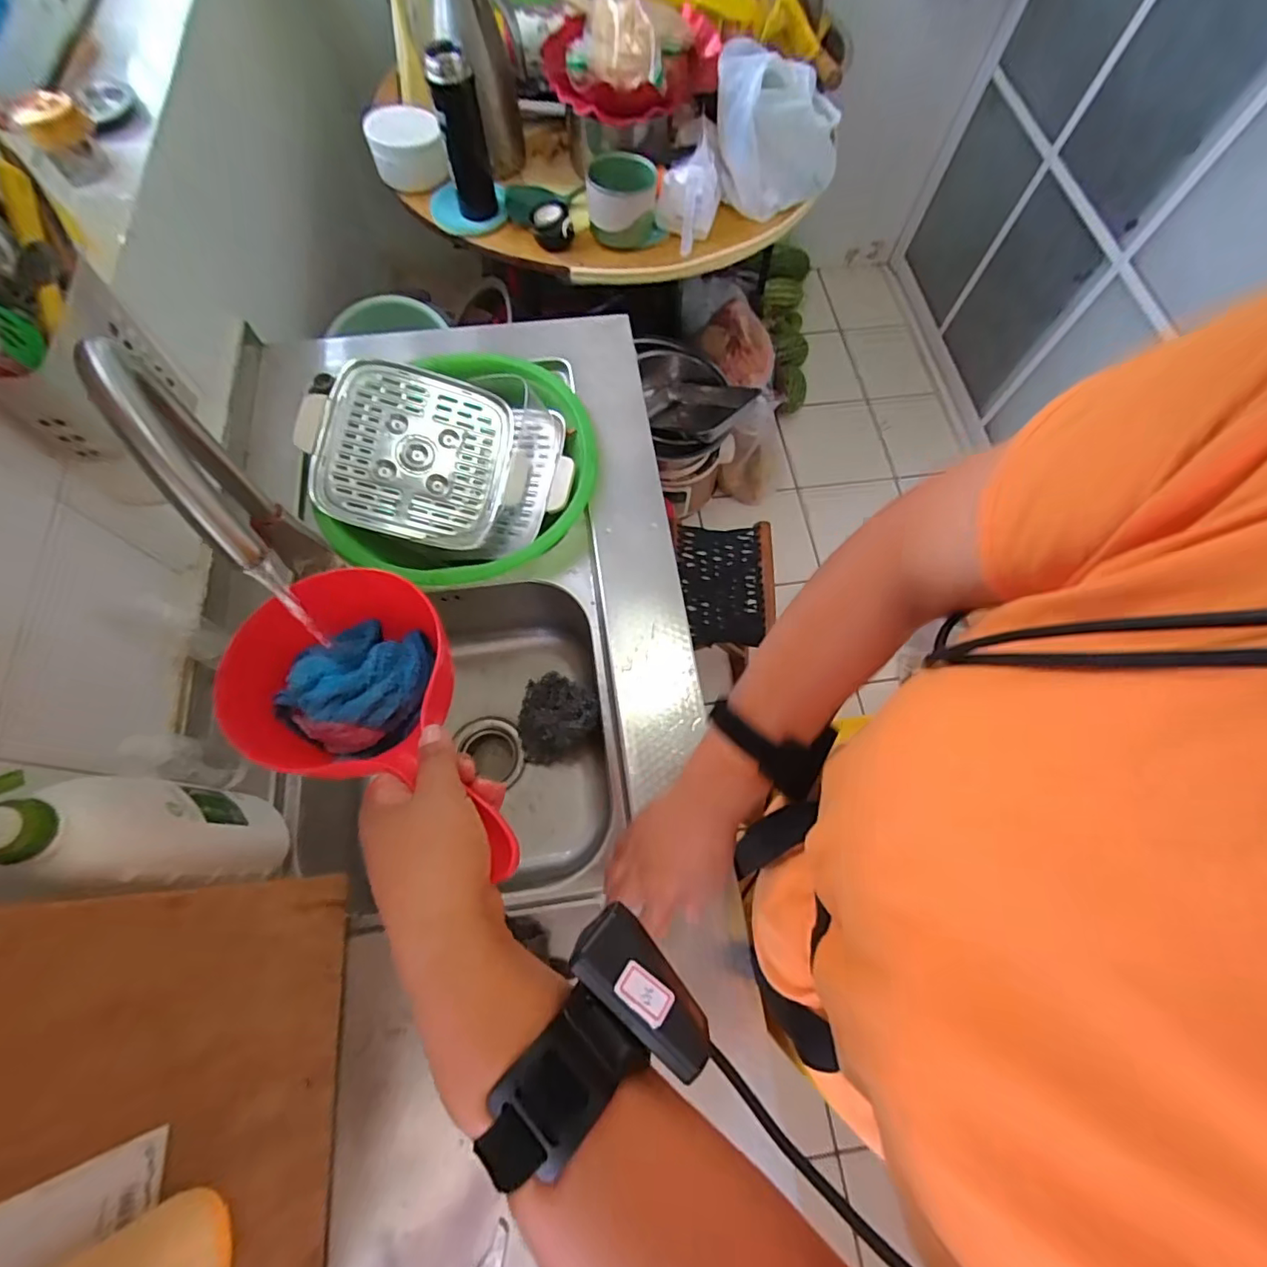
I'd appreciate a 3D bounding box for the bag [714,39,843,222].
[{"bbox_3d":[0.214,-0.715,0.794,0.182,0.161,0.089,-6,69,-4],"label":"bag"}]

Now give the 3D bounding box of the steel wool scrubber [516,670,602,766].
[{"bbox_3d":[-0.104,0.108,0.750,0.110,0.081,0.111,1,69,-2],"label":"steel wool scrubber"}]

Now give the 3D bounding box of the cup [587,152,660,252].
[{"bbox_3d":[-0.015,-0.639,0.815,0.096,0.081,0.103,3,69,-1],"label":"cup"}]

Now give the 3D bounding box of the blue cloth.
[{"bbox_3d":[-0.201,0.036,0.410,0.081,0.051,0.103,28,70,8],"label":"blue cloth"}]

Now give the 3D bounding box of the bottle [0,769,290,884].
[{"bbox_3d":[-0.356,0.141,0.404,0.059,0.258,0.067,5,69,0],"label":"bottle"}]

